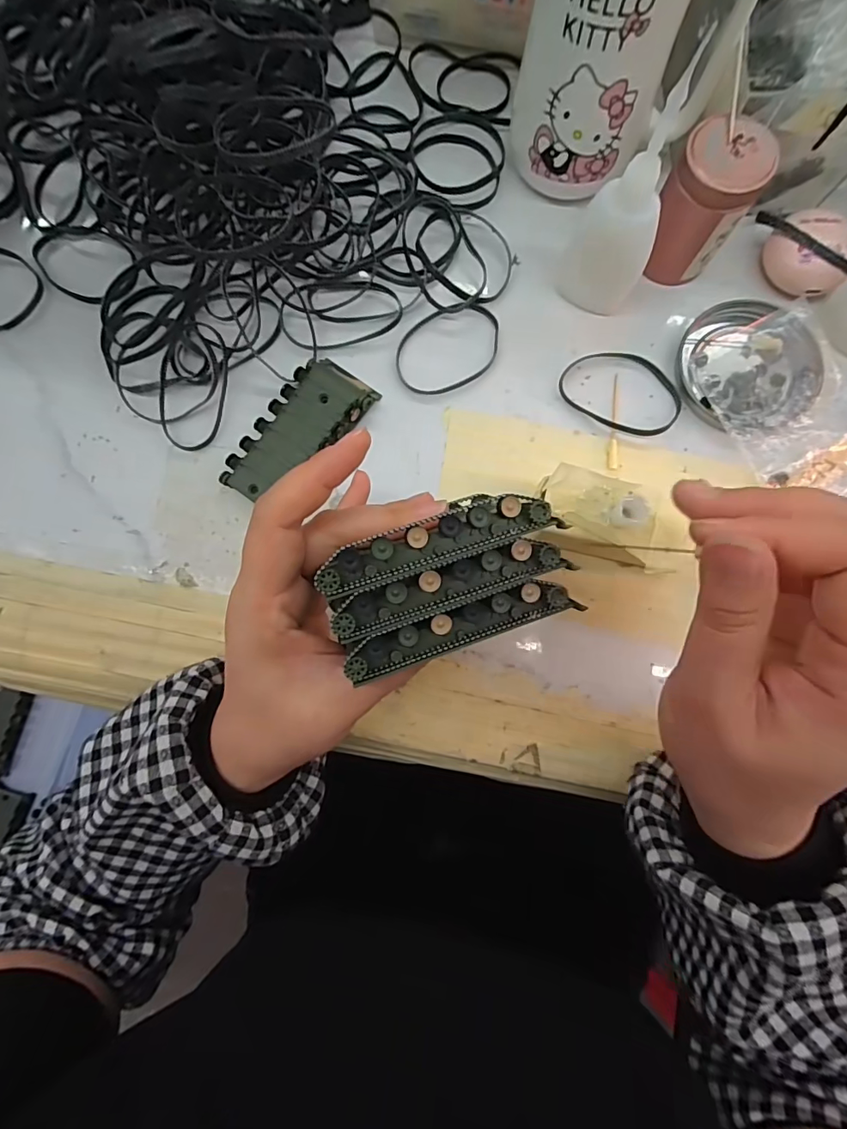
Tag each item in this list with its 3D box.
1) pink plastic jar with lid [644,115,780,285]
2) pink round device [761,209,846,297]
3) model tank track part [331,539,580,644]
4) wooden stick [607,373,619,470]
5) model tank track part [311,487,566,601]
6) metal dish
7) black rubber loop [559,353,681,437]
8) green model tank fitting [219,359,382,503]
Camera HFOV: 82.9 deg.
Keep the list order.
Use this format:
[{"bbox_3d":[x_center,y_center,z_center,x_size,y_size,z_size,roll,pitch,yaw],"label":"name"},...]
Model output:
[{"bbox_3d":[0.150,-0.194,0.263,0.044,0.061,0.041,0,83,2],"label":"pink plastic jar with lid"},{"bbox_3d":[0.227,-0.181,0.278,0.044,0.017,0.046,0,83,2],"label":"pink round device"},{"bbox_3d":[0.011,0.007,0.182,0.091,0.007,0.016,-18,83,-9],"label":"model tank track part"},{"bbox_3d":[0.112,-0.084,0.280,0.006,0.004,0.059,5,83,2],"label":"wooden stick"},{"bbox_3d":[0.006,-0.009,0.179,0.089,0.007,0.019,-19,83,-8],"label":"model tank track part"},{"bbox_3d":[0.187,-0.112,0.279,0.076,0.015,0.080,0,83,2],"label":"metal dish"},{"bbox_3d":[0.117,-0.104,0.282,0.070,0.004,0.048,25,85,5],"label":"black rubber loop"},{"bbox_3d":[-0.071,-0.076,0.278,0.043,0.013,0.094,36,86,5],"label":"green model tank fitting"}]

